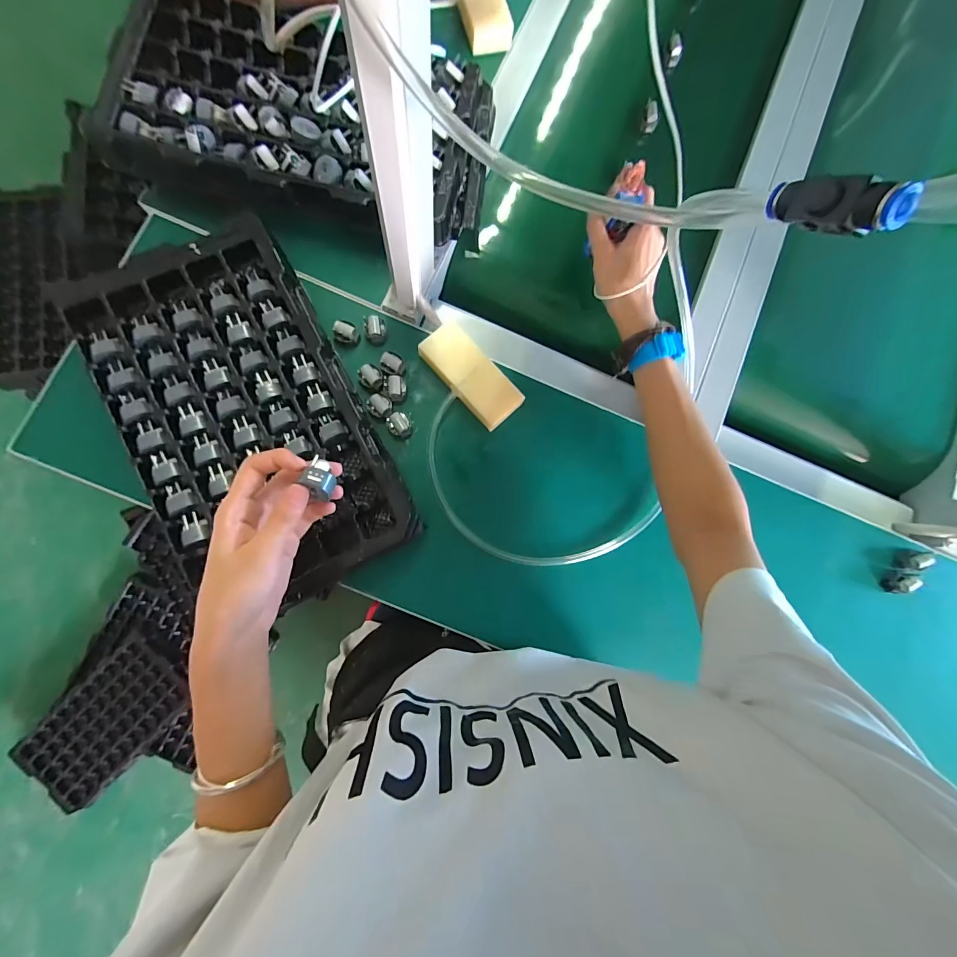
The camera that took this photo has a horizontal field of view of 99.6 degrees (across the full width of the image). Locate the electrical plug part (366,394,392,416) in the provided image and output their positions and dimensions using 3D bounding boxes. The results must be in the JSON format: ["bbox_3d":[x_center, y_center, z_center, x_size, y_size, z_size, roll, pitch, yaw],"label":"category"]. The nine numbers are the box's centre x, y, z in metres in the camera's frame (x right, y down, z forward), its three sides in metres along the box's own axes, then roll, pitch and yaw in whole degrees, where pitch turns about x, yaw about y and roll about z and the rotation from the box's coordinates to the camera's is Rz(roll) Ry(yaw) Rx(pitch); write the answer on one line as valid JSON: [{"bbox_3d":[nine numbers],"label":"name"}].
[{"bbox_3d":[-0.104,-0.076,0.430,0.025,0.021,0.023,-39,88,-8],"label":"electrical plug part"}]

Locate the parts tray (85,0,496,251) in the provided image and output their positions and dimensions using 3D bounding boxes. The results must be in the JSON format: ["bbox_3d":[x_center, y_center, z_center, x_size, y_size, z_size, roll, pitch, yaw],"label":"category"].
[{"bbox_3d":[-0.188,-0.379,0.429,0.360,0.048,0.216,11,82,-4],"label":"parts tray"}]

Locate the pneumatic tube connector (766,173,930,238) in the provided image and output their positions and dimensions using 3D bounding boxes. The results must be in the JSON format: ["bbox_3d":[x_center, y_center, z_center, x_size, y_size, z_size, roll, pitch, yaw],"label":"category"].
[{"bbox_3d":[0.133,-0.105,0.153,0.012,0.016,0.049,-34,46,-8],"label":"pneumatic tube connector"}]

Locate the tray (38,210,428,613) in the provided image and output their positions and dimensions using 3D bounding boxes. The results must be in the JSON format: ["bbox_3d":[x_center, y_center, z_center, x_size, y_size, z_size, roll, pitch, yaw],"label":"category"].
[{"bbox_3d":[-0.220,-0.058,0.386,0.197,0.037,0.349,-28,86,-8],"label":"tray"}]

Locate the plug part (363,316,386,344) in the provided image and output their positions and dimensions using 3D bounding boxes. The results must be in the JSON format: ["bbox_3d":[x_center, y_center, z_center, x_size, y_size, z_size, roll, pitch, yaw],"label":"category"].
[{"bbox_3d":[-0.113,-0.163,0.442,0.022,0.021,0.023,-8,84,-6],"label":"plug part"}]

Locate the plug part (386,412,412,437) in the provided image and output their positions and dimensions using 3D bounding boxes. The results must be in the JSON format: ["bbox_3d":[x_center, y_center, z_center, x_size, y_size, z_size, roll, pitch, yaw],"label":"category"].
[{"bbox_3d":[-0.085,-0.058,0.434,0.024,0.018,0.026,-20,85,-7],"label":"plug part"}]

